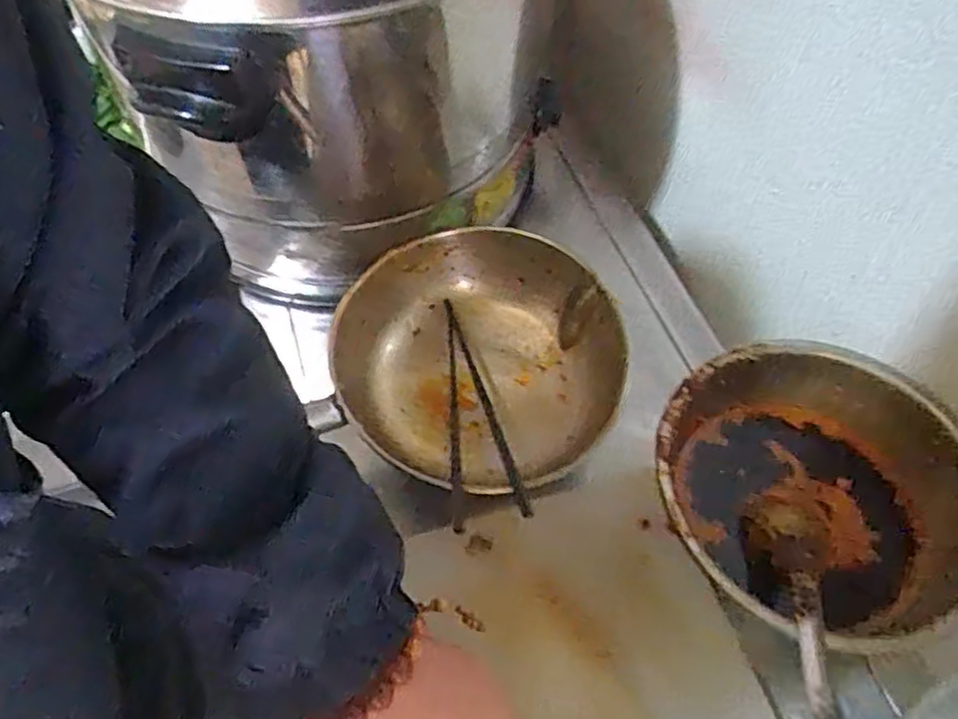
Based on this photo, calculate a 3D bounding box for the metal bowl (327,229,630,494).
[{"bbox_3d":[0.000,0.006,0.583,0.220,0.089,0.221,0,56,0],"label":"metal bowl"}]

